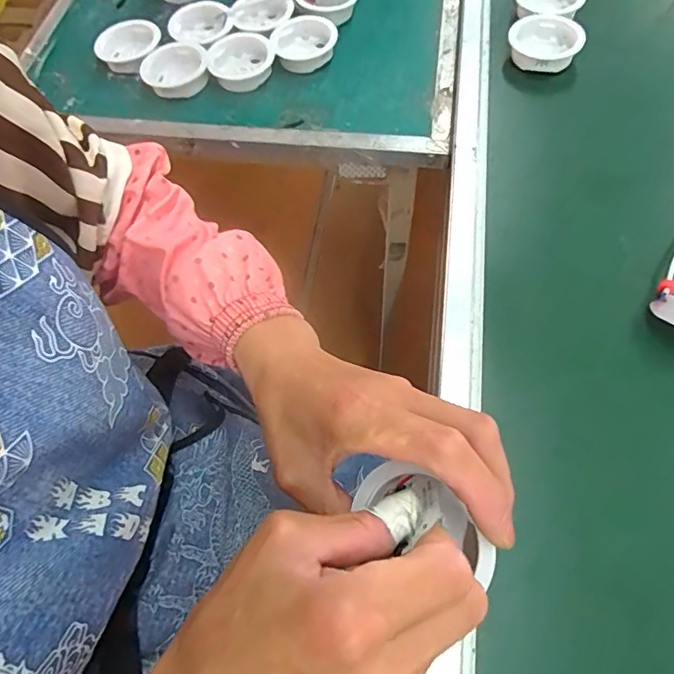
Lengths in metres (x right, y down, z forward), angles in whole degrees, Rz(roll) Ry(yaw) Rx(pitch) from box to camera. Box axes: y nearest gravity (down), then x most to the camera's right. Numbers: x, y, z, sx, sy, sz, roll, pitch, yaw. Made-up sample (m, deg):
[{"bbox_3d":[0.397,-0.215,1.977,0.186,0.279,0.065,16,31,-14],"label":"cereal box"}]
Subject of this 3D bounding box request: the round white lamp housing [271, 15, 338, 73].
[{"bbox_3d":[-0.034,-0.318,0.568,0.066,0.027,0.067,-1,61,2],"label":"round white lamp housing"}]

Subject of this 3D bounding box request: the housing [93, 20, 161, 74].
[{"bbox_3d":[-0.231,-0.322,0.584,0.070,0.024,0.059,3,62,3],"label":"housing"}]

